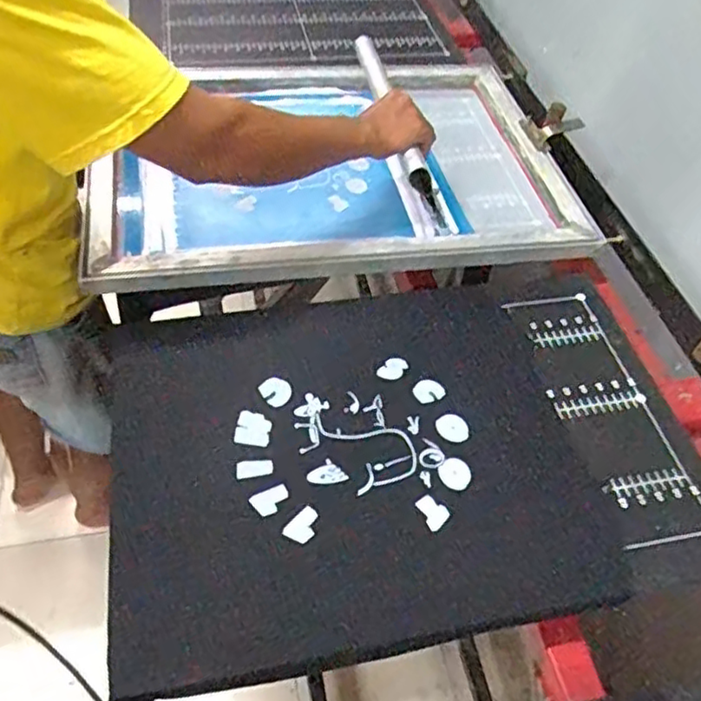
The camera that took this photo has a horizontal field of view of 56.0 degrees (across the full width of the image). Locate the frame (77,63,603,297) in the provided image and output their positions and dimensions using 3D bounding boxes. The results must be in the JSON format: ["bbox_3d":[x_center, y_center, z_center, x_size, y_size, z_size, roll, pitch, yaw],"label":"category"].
[{"bbox_3d":[-0.033,-0.305,0.966,0.651,0.053,0.499,-5,51,-9],"label":"frame"}]

